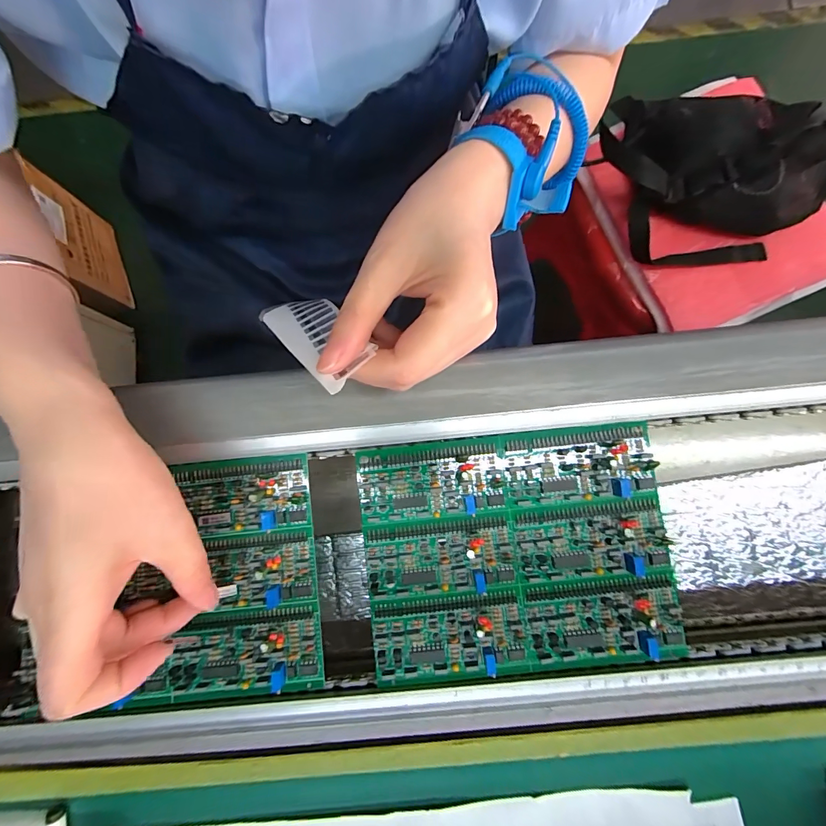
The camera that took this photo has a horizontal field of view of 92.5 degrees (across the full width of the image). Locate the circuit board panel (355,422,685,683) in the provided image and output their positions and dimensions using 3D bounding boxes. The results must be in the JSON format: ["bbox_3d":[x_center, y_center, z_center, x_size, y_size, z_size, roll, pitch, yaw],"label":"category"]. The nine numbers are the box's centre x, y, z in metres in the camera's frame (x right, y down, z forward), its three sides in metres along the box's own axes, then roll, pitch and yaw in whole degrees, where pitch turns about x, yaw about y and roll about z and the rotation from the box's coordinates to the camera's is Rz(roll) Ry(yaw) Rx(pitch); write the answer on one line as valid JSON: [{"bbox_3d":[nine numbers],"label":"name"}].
[{"bbox_3d":[0.055,0.073,0.217,0.161,0.014,0.120,-7,82,4],"label":"circuit board panel"}]

